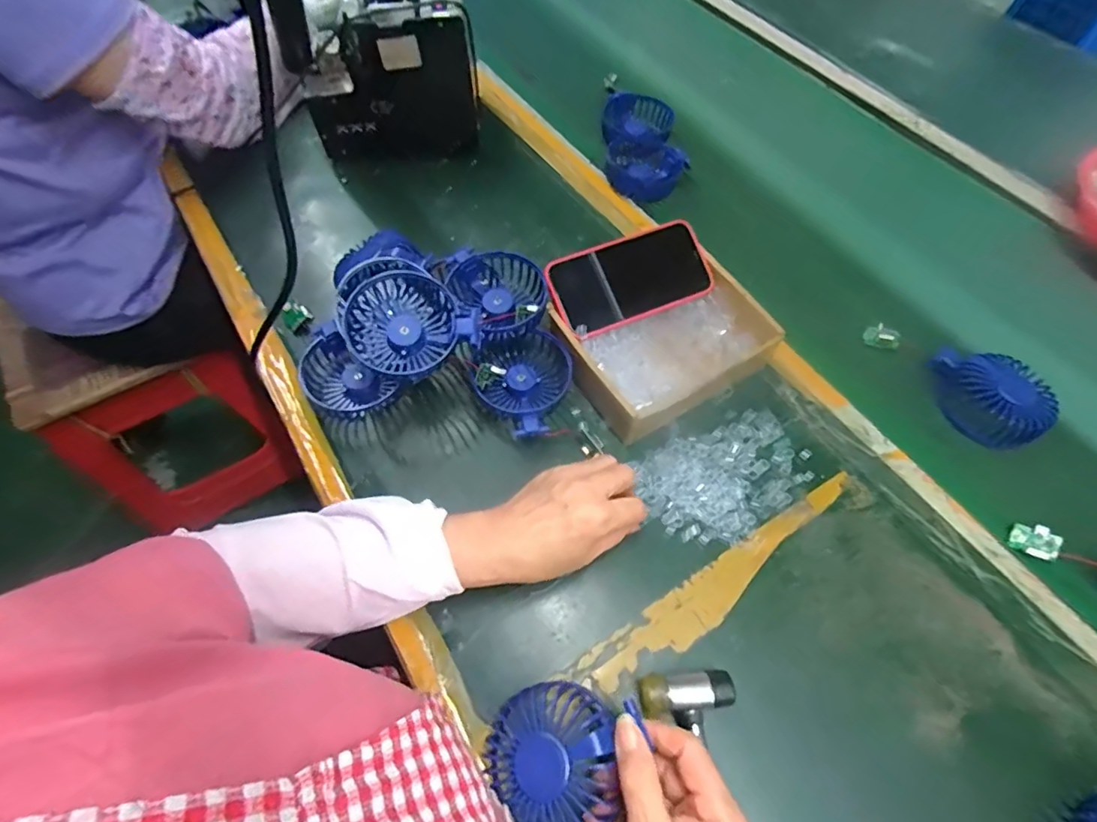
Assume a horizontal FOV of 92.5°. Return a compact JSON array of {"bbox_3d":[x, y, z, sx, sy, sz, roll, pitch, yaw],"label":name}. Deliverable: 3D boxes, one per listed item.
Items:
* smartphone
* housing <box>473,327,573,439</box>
[{"bbox_3d":[0.077,-0.124,0.497,0.151,0.017,0.079,-23,88,-9],"label":"smartphone"},{"bbox_3d":[-0.021,-0.025,0.487,0.086,0.037,0.104,-17,63,-10],"label":"housing"}]

